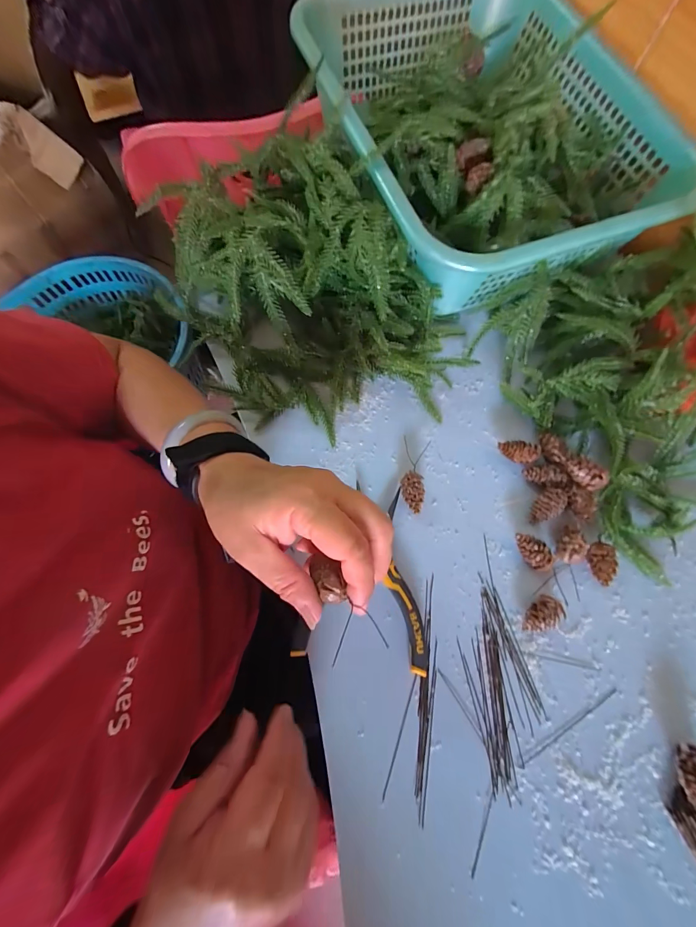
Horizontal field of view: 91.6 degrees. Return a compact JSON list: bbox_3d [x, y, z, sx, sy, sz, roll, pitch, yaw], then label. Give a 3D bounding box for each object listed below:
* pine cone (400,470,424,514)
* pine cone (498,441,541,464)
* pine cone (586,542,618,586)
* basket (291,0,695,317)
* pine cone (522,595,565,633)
[{"bbox_3d":[0.058,0.027,0.307,0.020,0.024,0.034,1,72,0],"label":"pine cone"},{"bbox_3d":[0.161,-0.009,0.319,0.039,0.022,0.019,5,72,2],"label":"pine cone"},{"bbox_3d":[0.215,0.086,0.290,0.022,0.022,0.034,2,72,1],"label":"pine cone"},{"bbox_3d":[0.135,-0.345,0.360,0.297,0.101,0.387,-21,73,-6],"label":"basket"},{"bbox_3d":[0.159,0.125,0.279,0.036,0.020,0.024,-19,73,-6],"label":"pine cone"}]

